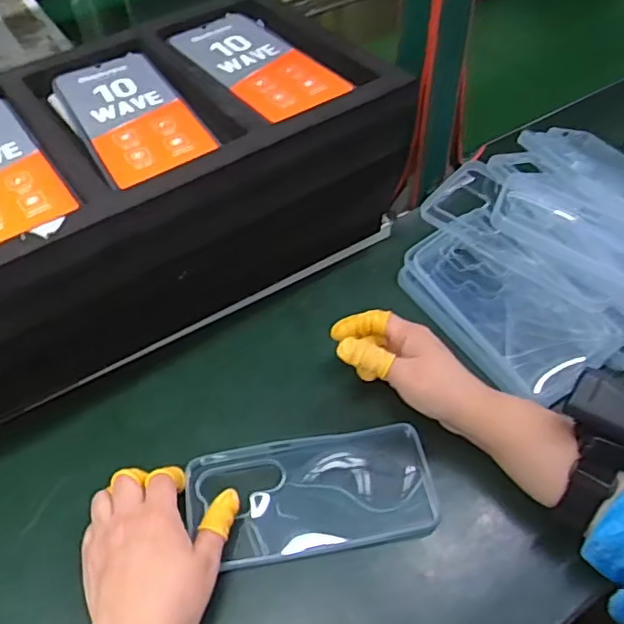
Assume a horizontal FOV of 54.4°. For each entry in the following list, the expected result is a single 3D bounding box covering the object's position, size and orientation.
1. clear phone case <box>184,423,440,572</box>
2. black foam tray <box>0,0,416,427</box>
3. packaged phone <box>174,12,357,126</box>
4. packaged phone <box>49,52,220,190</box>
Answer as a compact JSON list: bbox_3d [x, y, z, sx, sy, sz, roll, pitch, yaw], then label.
[{"bbox_3d":[0.000,0.129,0.434,0.170,0.015,0.082,-6,53,-6],"label":"clear phone case"},{"bbox_3d":[-0.179,-0.067,0.483,0.480,0.174,0.218,-29,55,-21],"label":"black foam tray"},{"bbox_3d":[-0.044,-0.202,0.491,0.076,0.010,0.161,-29,55,-21],"label":"packaged phone"},{"bbox_3d":[-0.136,-0.147,0.447,0.079,0.012,0.161,-26,54,-19],"label":"packaged phone"}]

